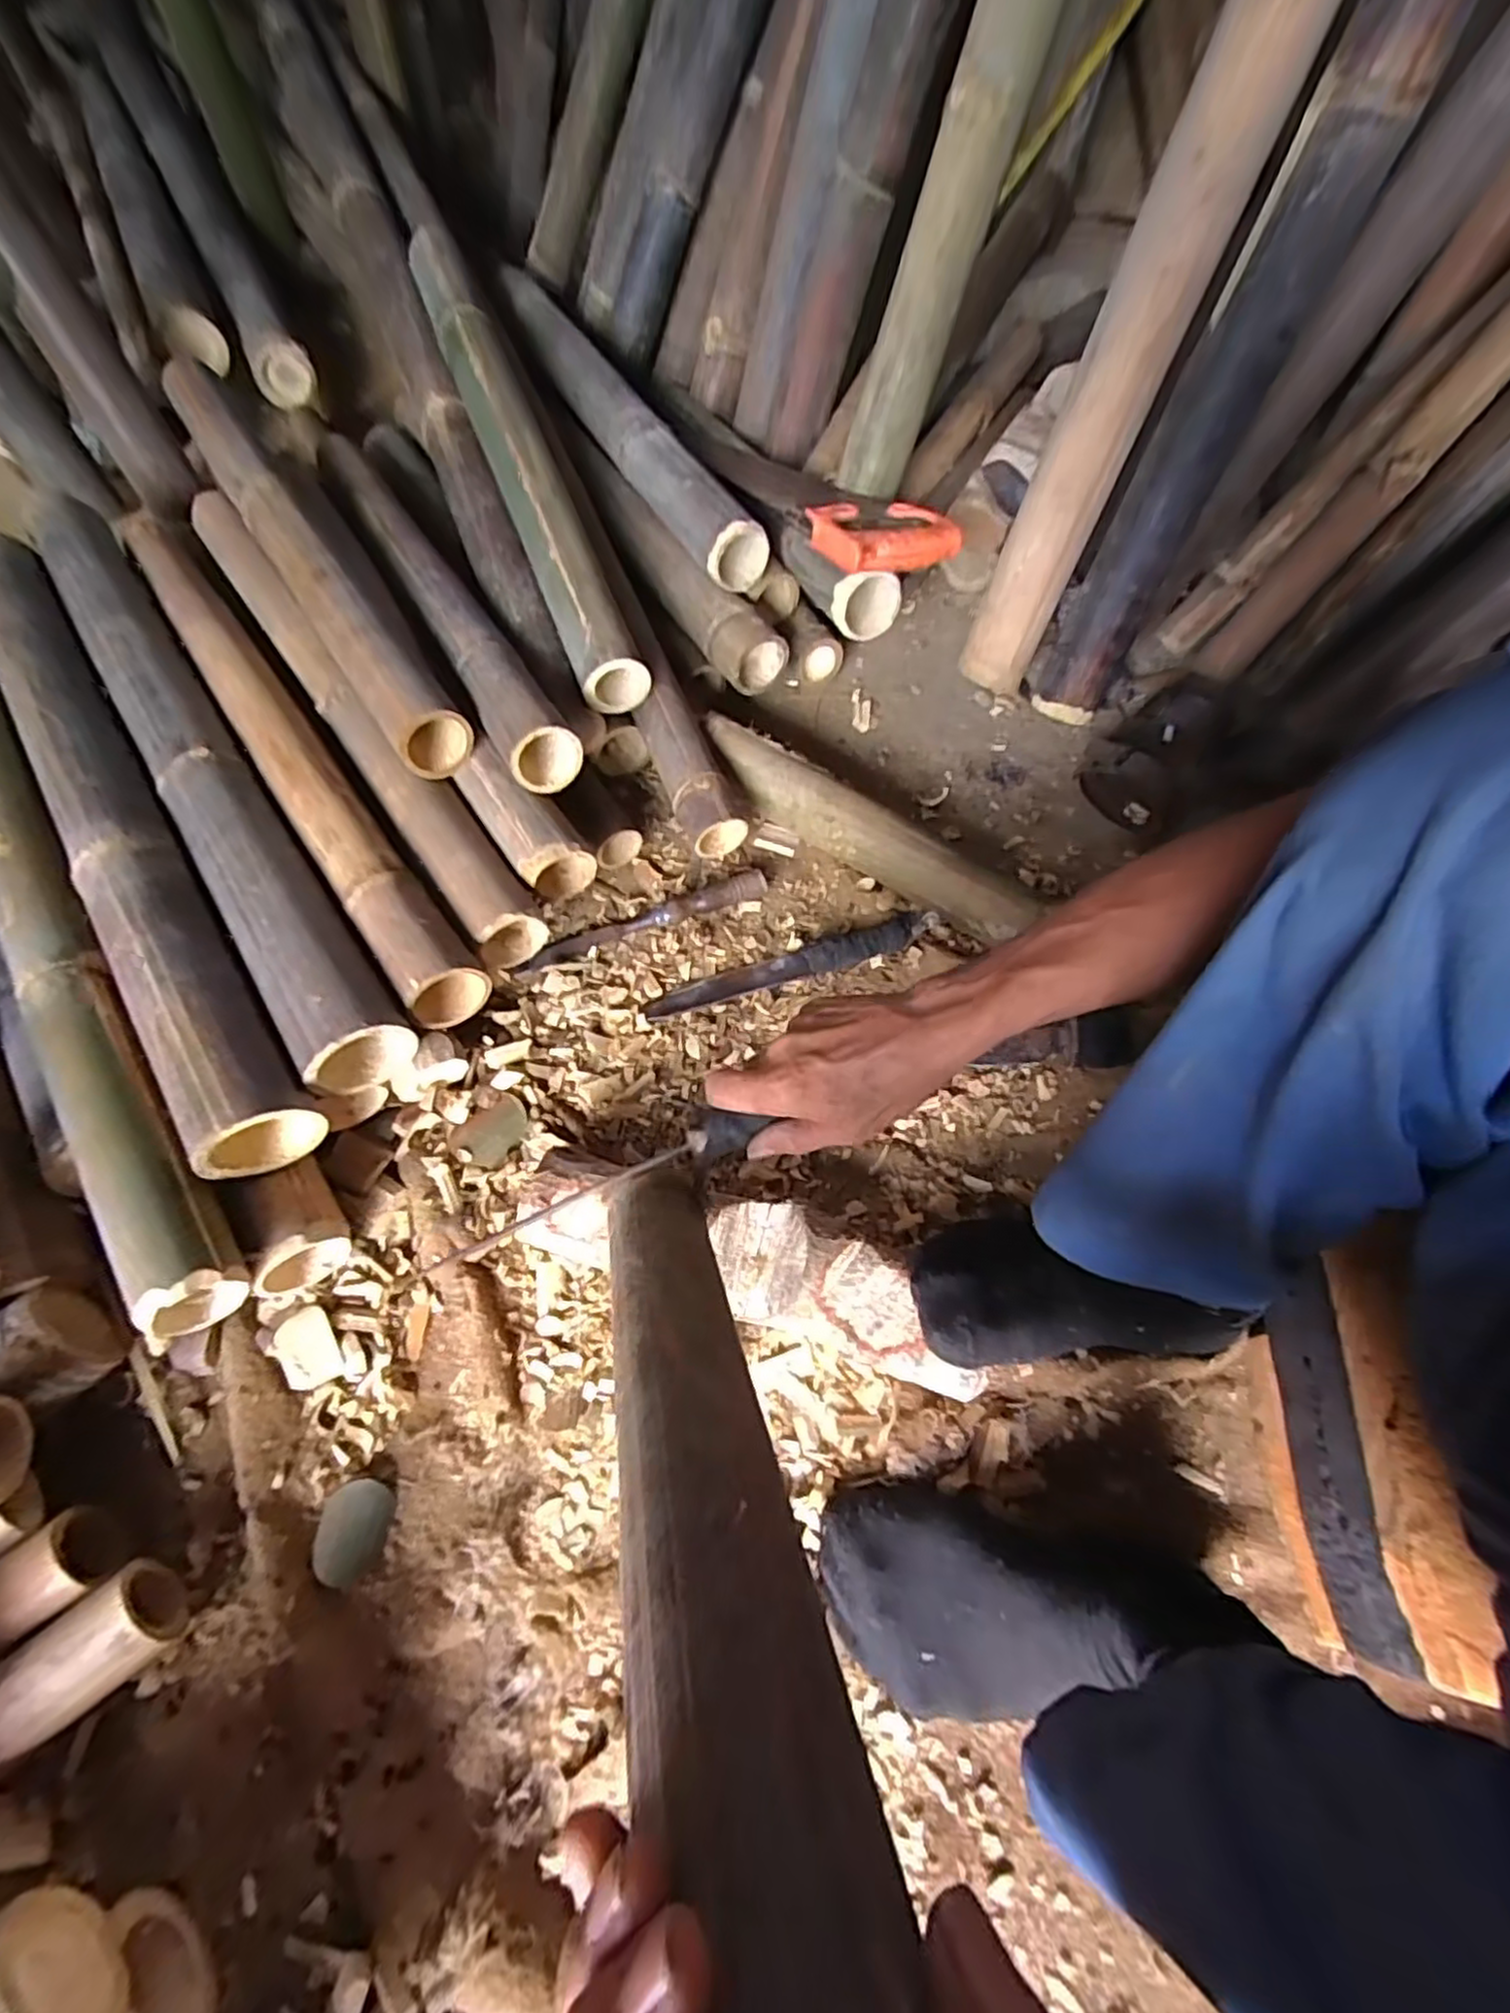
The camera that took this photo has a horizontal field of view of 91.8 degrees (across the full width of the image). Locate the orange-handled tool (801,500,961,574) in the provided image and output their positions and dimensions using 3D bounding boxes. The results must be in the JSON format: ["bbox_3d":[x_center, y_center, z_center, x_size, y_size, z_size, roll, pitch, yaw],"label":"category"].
[{"bbox_3d":[0.120,-0.440,0.677,0.120,0.030,0.093,-13,63,-10],"label":"orange-handled tool"}]

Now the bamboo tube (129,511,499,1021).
[{"bbox_3d":[-0.429,-0.249,0.652,0.059,0.057,0.690,-33,68,-18],"label":"bamboo tube"}]

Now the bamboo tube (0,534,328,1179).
[{"bbox_3d":[-0.531,-0.178,0.597,0.072,0.061,0.730,-32,68,-18],"label":"bamboo tube"}]

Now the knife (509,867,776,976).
[{"bbox_3d":[-0.105,-0.082,0.675,0.241,0.028,0.028,-18,64,-12],"label":"knife"}]

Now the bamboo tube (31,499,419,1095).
[{"bbox_3d":[-0.490,-0.231,0.637,0.072,0.076,0.757,-32,68,-18],"label":"bamboo tube"}]

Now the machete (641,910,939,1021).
[{"bbox_3d":[0.036,-0.040,0.657,0.276,0.030,0.035,-17,64,-11],"label":"machete"}]

